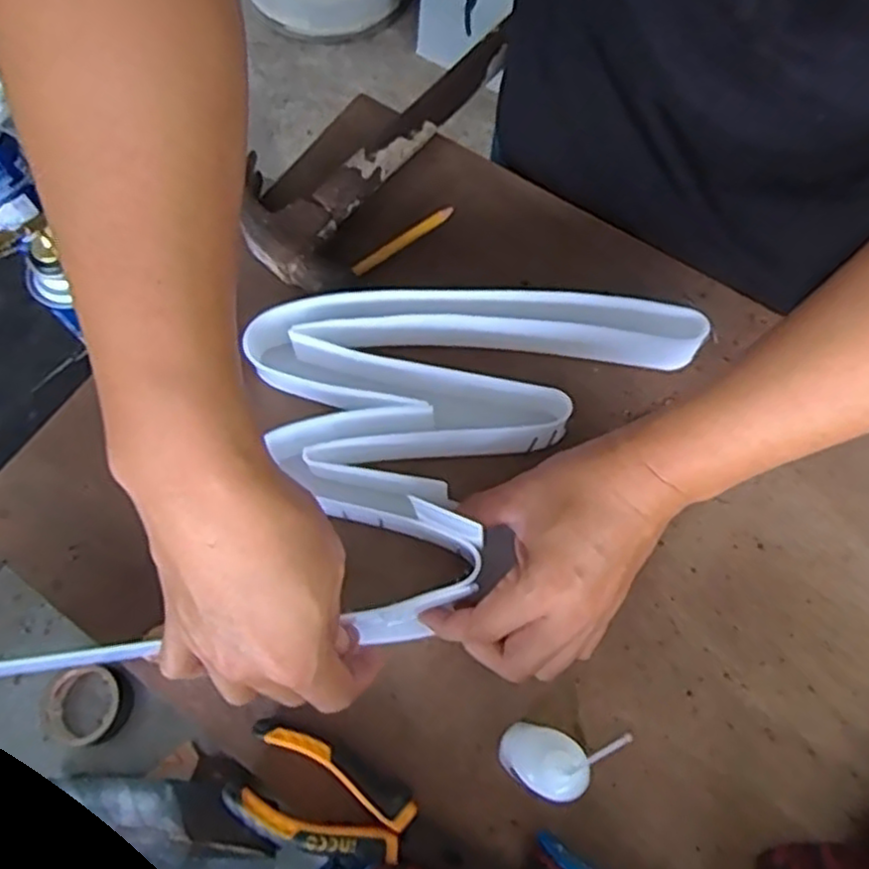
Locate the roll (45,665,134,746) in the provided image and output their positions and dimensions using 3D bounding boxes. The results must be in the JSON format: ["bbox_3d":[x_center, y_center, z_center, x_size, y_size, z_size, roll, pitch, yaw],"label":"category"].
[{"bbox_3d":[-0.198,0.155,0.413,0.043,0.021,0.043,3,67,1],"label":"roll"}]

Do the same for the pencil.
[{"bbox_3d":[-0.022,-0.136,0.504,0.082,0.014,0.007,-32,71,-13],"label":"pencil"}]

